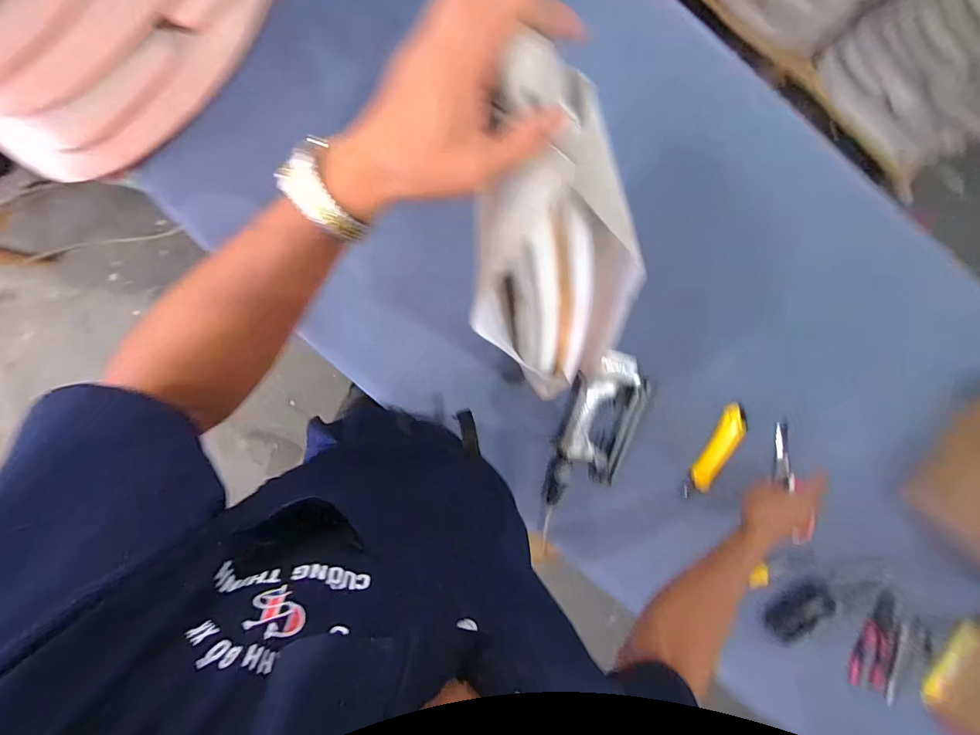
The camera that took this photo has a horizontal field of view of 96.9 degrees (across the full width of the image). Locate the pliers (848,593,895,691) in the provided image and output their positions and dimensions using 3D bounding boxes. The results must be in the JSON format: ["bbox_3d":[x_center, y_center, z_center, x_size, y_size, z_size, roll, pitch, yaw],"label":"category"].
[{"bbox_3d":[0.599,0.422,0.671,0.055,0.016,0.153,10,93,-3],"label":"pliers"}]

